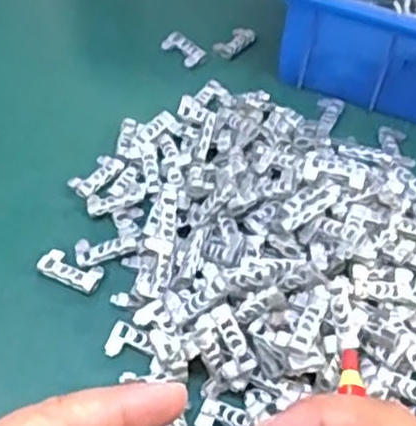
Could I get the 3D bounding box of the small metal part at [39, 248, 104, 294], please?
[{"bbox_3d":[-0.067,0.028,0.343,0.031,0.007,0.016,25,53,14],"label":"small metal part"}]

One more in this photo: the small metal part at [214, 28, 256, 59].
[{"bbox_3d":[0.018,-0.115,0.472,0.017,0.006,0.034,34,55,20],"label":"small metal part"}]

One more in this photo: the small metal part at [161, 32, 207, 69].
[{"bbox_3d":[-0.016,-0.107,0.463,0.029,0.010,0.016,38,57,23],"label":"small metal part"}]

